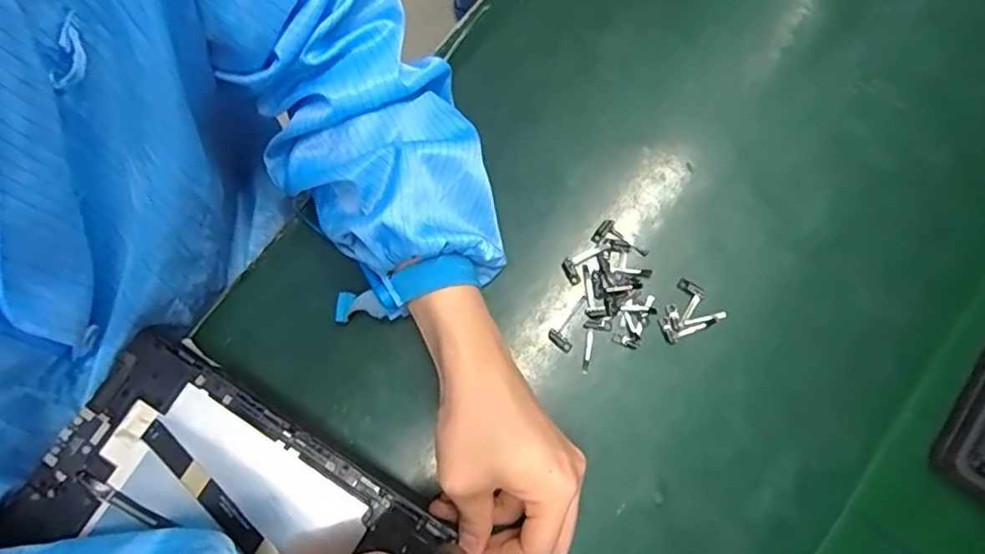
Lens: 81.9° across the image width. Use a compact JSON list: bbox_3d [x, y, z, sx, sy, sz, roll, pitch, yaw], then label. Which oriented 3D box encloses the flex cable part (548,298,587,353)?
[{"bbox_3d":[0.053,0.031,0.371,0.017,0.004,0.036,41,81,8],"label":"flex cable part"}]

